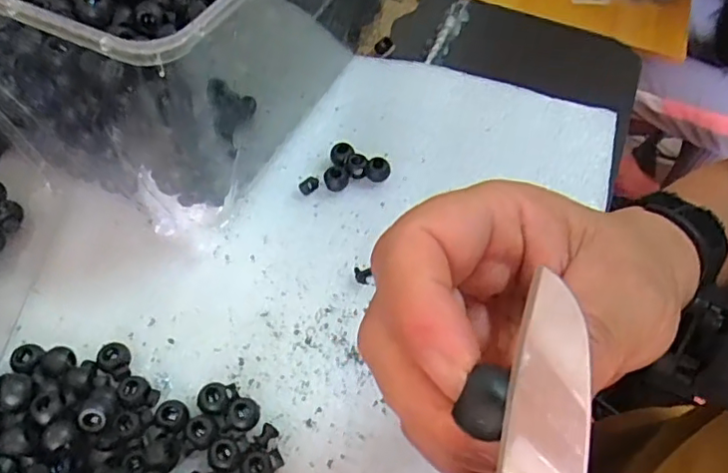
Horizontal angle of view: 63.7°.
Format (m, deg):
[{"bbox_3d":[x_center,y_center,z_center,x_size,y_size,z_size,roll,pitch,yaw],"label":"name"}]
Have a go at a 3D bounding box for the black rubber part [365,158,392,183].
[{"bbox_3d":[0.009,-0.042,0.370,0.014,0.009,0.014,1,58,-1],"label":"black rubber part"}]

